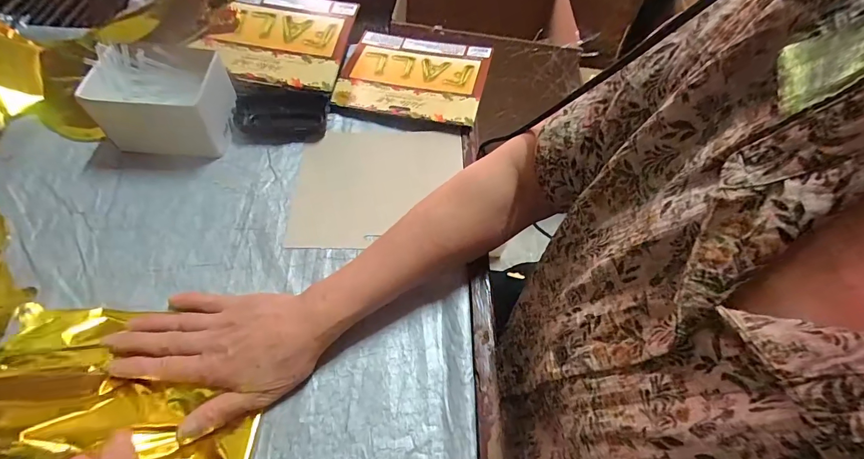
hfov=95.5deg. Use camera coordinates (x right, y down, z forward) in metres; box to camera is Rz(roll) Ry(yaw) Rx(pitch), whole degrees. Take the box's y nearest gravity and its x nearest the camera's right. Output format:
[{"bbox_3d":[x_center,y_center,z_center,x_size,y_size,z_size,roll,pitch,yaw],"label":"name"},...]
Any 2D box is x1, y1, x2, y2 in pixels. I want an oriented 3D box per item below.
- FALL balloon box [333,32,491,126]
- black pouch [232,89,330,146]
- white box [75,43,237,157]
[{"bbox_3d":[-0.027,-0.211,0.532,0.192,0.015,0.149,14,61,5],"label":"FALL balloon box"},{"bbox_3d":[-0.185,-0.136,0.478,0.110,0.027,0.063,-5,61,-5],"label":"black pouch"},{"bbox_3d":[-0.297,-0.146,0.443,0.120,0.077,0.104,4,59,-1],"label":"white box"}]

